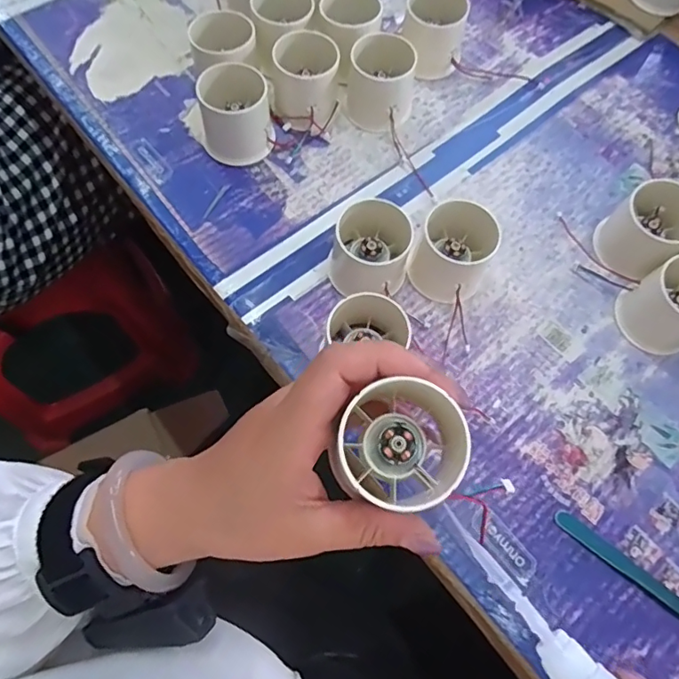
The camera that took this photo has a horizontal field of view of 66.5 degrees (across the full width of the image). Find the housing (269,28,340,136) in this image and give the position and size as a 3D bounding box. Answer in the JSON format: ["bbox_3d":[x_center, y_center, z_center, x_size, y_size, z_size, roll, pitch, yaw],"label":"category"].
[{"bbox_3d":[-0.028,-0.204,0.413,0.053,0.046,0.062,-4,69,-4],"label":"housing"}]

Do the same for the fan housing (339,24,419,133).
[{"bbox_3d":[0.031,-0.204,0.413,0.055,0.052,0.048,10,69,2],"label":"fan housing"}]

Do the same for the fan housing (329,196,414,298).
[{"bbox_3d":[0.023,-0.064,0.362,0.054,0.046,0.056,1,69,-2],"label":"fan housing"}]

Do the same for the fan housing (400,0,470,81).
[{"bbox_3d":[0.078,-0.257,0.434,0.048,0.051,0.053,9,69,1],"label":"fan housing"}]

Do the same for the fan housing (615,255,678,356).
[{"bbox_3d":[0.231,-0.024,0.356,0.057,0.045,0.054,1,69,-2],"label":"fan housing"}]

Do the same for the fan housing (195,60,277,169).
[{"bbox_3d":[-0.080,-0.172,0.395,0.055,0.047,0.057,1,69,-2],"label":"fan housing"}]

